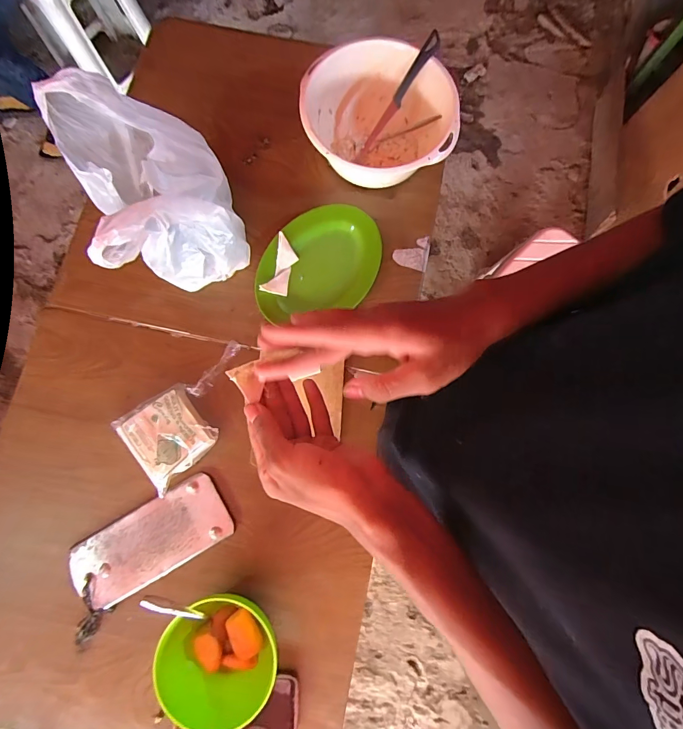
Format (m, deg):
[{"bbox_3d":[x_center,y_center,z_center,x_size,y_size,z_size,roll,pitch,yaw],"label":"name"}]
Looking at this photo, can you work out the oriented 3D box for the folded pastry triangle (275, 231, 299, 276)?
[{"bbox_3d":[-0.090,-0.183,0.656,0.035,0.011,0.068,6,98,-8],"label":"folded pastry triangle"}]

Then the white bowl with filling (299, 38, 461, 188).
[{"bbox_3d":[0.062,-0.392,0.653,0.229,0.111,0.211,0,78,-1],"label":"white bowl with filling"}]

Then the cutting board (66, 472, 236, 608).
[{"bbox_3d":[-0.284,0.263,0.587,0.228,0.009,0.104,-30,80,-7],"label":"cutting board"}]

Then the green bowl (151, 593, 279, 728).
[{"bbox_3d":[-0.159,0.387,0.526,0.147,0.076,0.146,0,78,-1],"label":"green bowl"}]

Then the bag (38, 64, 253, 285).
[{"bbox_3d":[-0.241,-0.223,0.527,0.163,0.286,0.204,-26,80,-7],"label":"bag"}]

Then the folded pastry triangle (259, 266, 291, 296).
[{"bbox_3d":[-0.108,-0.141,0.648,0.047,0.004,0.051,11,78,-26],"label":"folded pastry triangle"}]

